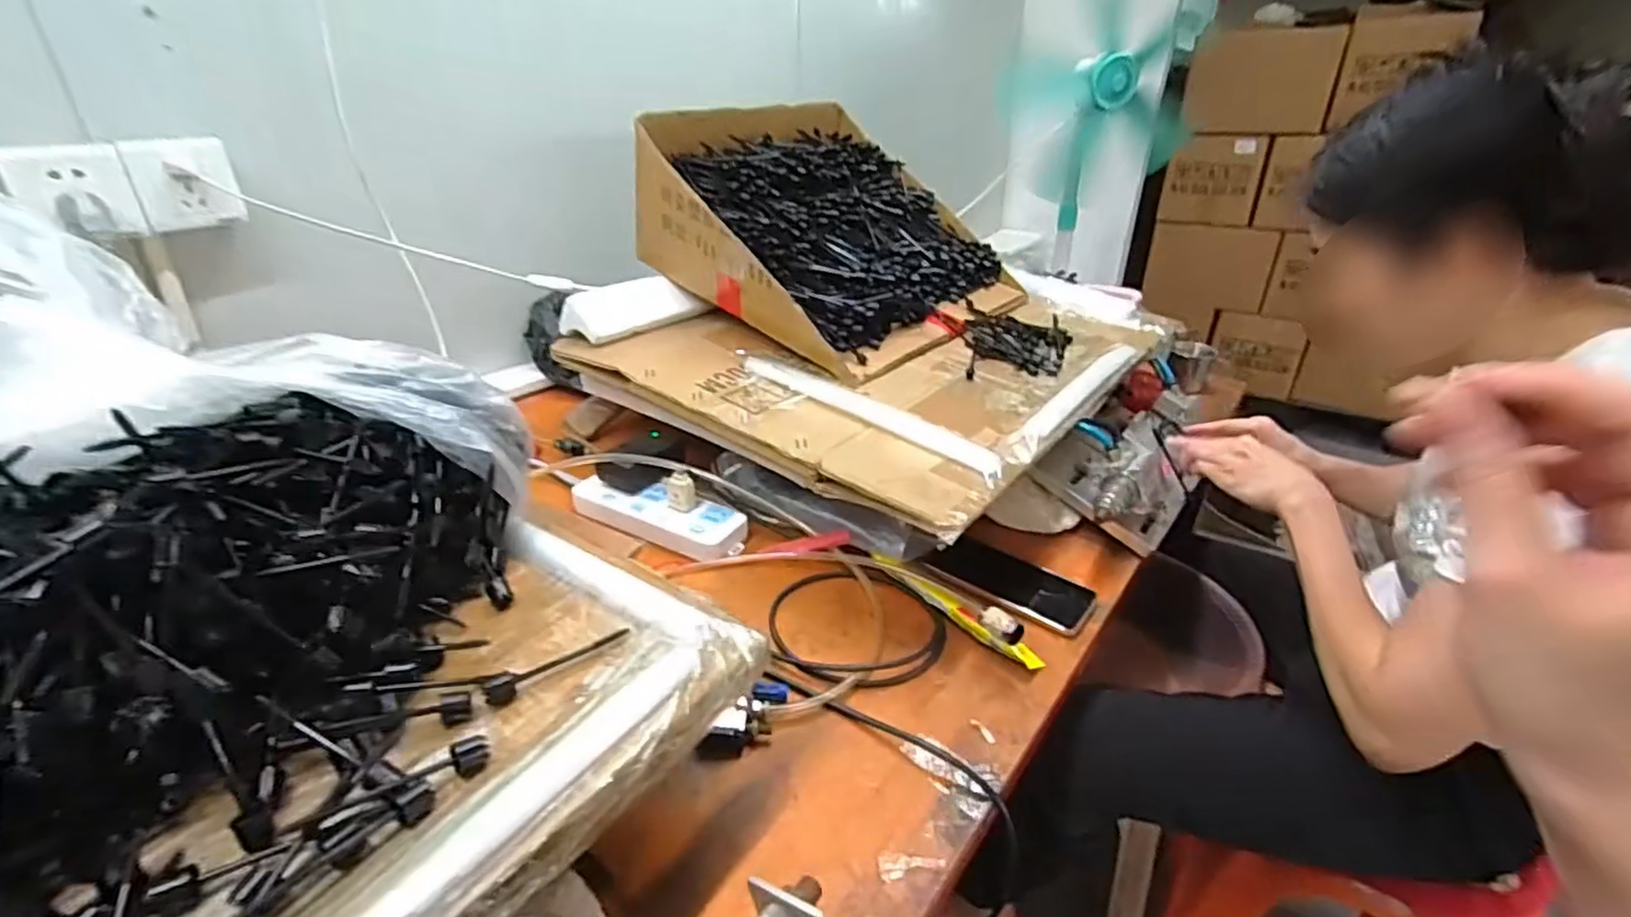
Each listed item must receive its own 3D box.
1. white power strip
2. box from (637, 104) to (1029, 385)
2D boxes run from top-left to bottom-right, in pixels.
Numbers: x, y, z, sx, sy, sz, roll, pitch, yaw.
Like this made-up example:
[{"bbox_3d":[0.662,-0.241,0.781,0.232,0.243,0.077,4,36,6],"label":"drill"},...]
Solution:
[{"bbox_3d":[-0.180,0.065,0.767,0.204,0.032,0.068,12,30,20],"label":"white power strip"},{"bbox_3d":[0.039,-0.330,0.971,0.371,0.269,0.434,24,36,37],"label":"box"}]

